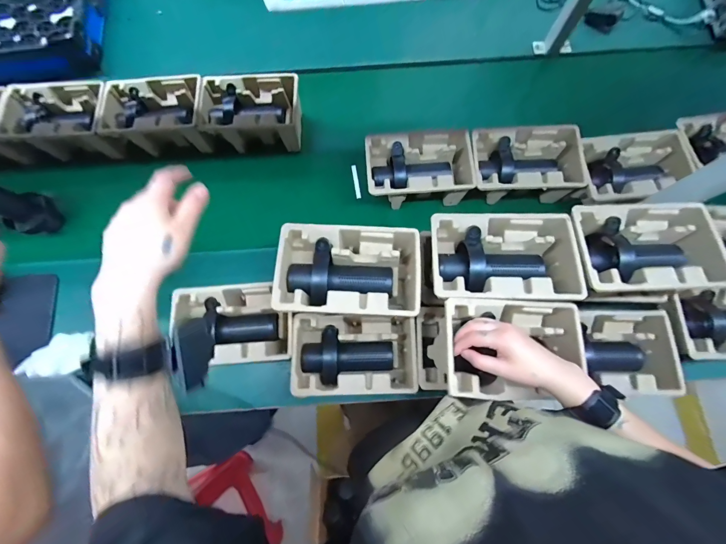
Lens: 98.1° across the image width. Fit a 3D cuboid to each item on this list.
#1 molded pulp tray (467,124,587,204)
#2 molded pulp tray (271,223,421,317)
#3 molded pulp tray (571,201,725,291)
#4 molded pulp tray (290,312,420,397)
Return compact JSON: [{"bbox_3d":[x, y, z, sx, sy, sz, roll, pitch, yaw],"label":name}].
[{"bbox_3d":[0.351,-0.232,0.690,0.234,0.093,0.151,0,76,1],"label":"molded pulp tray"},{"bbox_3d":[-0.021,0.000,0.537,0.226,0.101,0.153,2,76,2],"label":"molded pulp tray"},{"bbox_3d":[0.453,-0.038,0.518,0.233,0.076,0.146,-4,76,0],"label":"molded pulp tray"},{"bbox_3d":[-0.014,0.160,0.612,0.229,0.104,0.143,-1,76,1],"label":"molded pulp tray"}]

